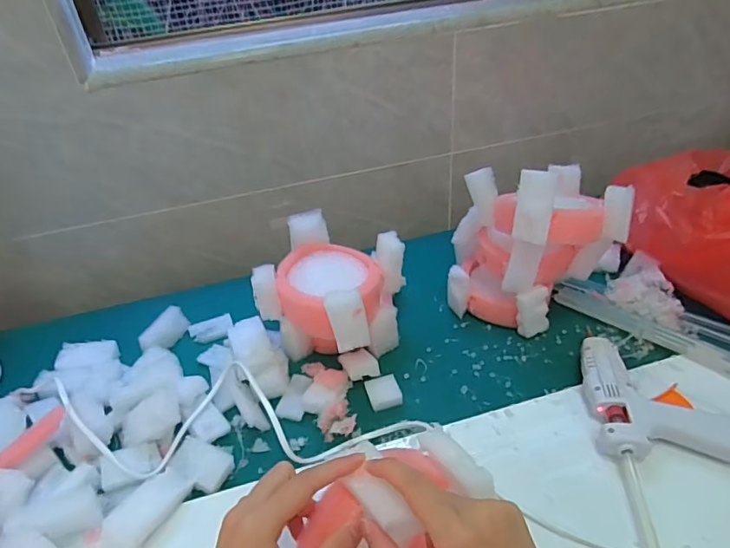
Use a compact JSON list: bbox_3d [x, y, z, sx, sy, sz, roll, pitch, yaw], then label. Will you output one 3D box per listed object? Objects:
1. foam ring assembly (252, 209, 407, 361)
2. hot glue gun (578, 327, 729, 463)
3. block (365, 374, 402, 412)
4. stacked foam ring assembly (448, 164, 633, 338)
[{"bbox_3d":[-0.034,0.025,0.524,0.126,0.109,0.112,17,45,23],"label":"foam ring assembly"},{"bbox_3d":[0.244,0.104,0.446,0.108,0.029,0.122,-1,41,3],"label":"hot glue gun"},{"bbox_3d":[0.018,0.111,0.488,0.030,0.014,0.027,-12,41,-9],"label":"block"},{"bbox_3d":[0.162,-0.033,0.529,0.139,0.171,0.123,-15,42,-13],"label":"stacked foam ring assembly"}]

